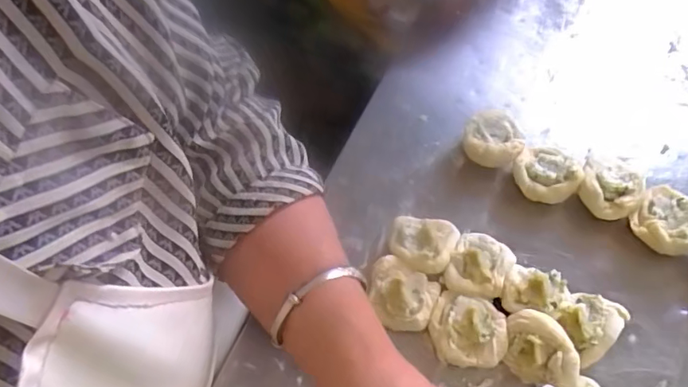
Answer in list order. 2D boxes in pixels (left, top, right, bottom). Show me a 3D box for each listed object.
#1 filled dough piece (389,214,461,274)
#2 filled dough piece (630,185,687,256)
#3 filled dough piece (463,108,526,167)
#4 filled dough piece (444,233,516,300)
[{"bbox_3d":[0.059,0.040,0.387,0.047,0.030,0.043,13,63,10],"label":"filled dough piece"},{"bbox_3d":[0.243,0.023,0.381,0.048,0.024,0.041,33,68,19],"label":"filled dough piece"},{"bbox_3d":[0.123,-0.044,0.425,0.045,0.030,0.047,11,62,9],"label":"filled dough piece"},{"bbox_3d":[0.099,0.056,0.377,0.041,0.030,0.049,26,66,16],"label":"filled dough piece"}]

